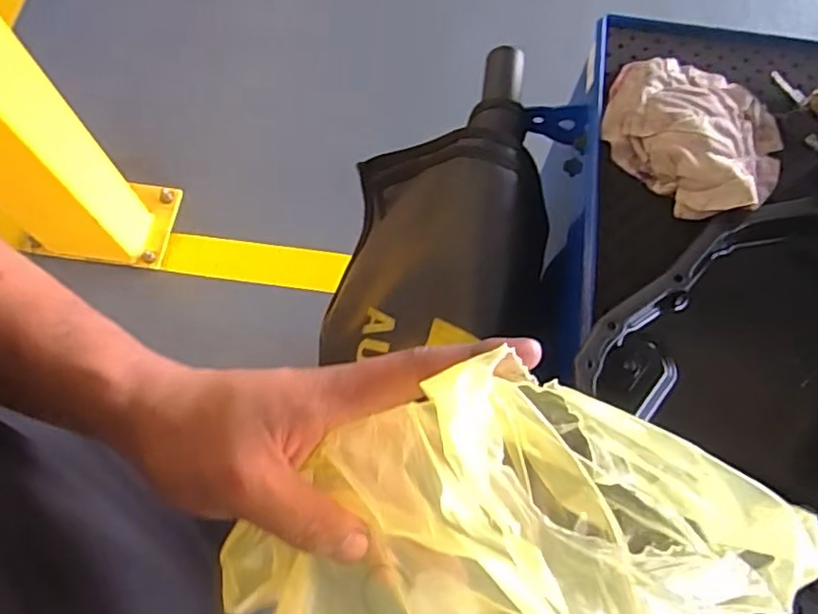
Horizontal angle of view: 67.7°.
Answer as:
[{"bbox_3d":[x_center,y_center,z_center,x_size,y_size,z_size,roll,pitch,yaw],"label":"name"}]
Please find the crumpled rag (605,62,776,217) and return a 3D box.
[{"bbox_3d":[0.234,-0.149,0.489,0.131,0.047,0.151,-37,75,-14],"label":"crumpled rag"}]

